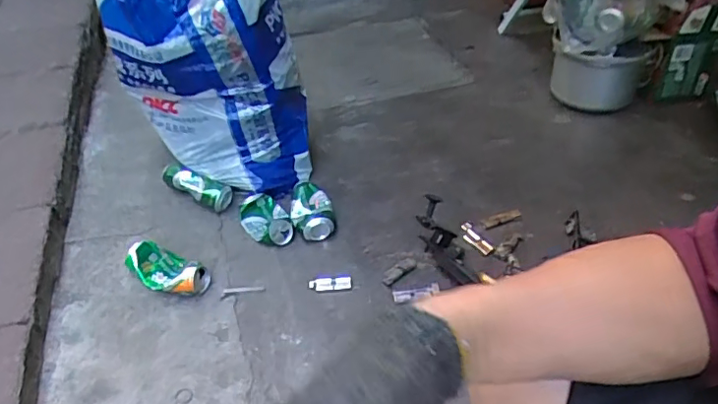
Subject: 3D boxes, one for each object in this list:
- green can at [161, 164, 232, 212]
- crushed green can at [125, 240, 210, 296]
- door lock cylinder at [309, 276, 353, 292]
[{"bbox_3d":[-0.369,-0.040,1.241,0.173,0.059,0.056,16,41,21],"label":"green can"},{"bbox_3d":[-0.365,0.125,1.038,0.154,0.052,0.095,25,45,30],"label":"crushed green can"},{"bbox_3d":[-0.054,0.156,1.055,0.083,0.015,0.026,-5,38,-5],"label":"door lock cylinder"}]

